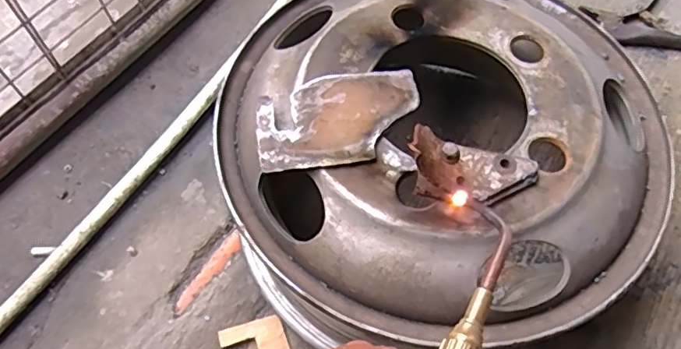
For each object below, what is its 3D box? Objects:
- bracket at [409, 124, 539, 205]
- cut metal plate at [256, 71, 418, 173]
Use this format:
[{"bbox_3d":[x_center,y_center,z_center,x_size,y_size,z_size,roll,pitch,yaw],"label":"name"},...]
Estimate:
[{"bbox_3d":[0.107,-0.005,0.451,0.110,0.035,0.056,13,62,8],"label":"bracket"},{"bbox_3d":[-0.001,-0.050,0.493,0.144,0.013,0.091,-9,61,-4],"label":"cut metal plate"}]

